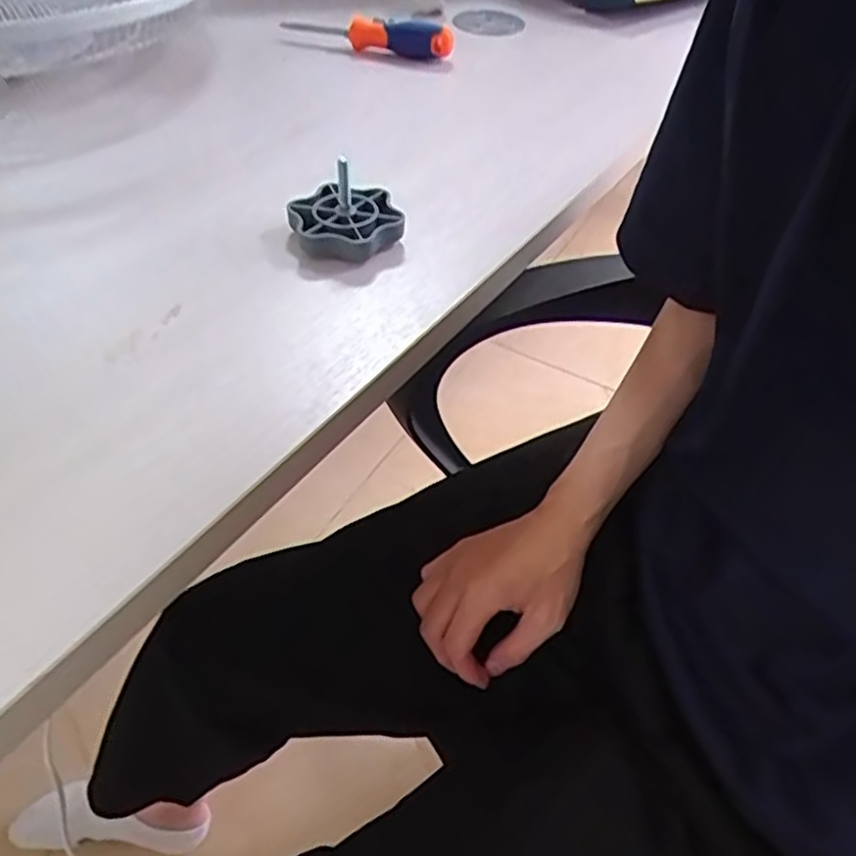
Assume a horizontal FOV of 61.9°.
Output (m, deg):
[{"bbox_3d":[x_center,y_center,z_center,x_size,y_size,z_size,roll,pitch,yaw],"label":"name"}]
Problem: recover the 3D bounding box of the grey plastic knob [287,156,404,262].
[{"bbox_3d":[-0.054,-0.149,0.471,0.075,0.049,0.061,-1,46,-5],"label":"grey plastic knob"}]

